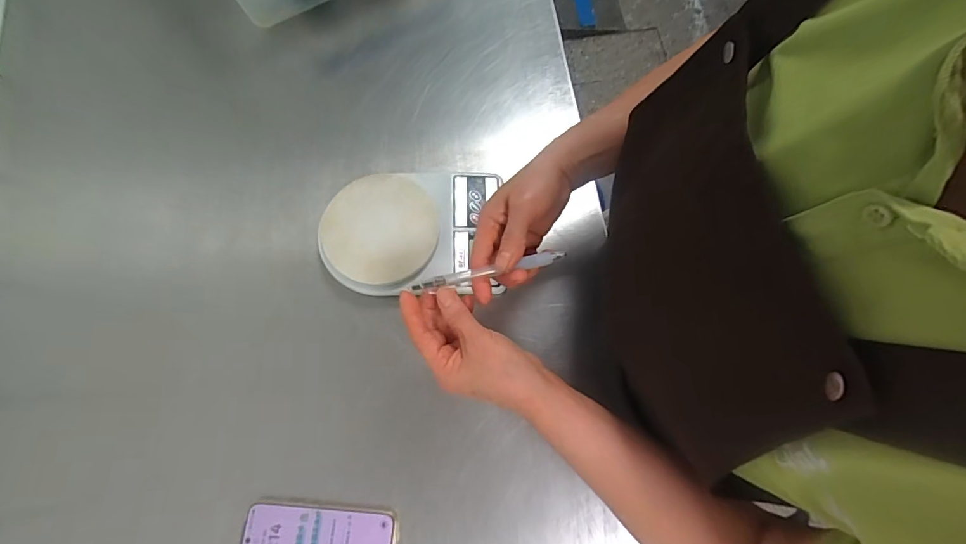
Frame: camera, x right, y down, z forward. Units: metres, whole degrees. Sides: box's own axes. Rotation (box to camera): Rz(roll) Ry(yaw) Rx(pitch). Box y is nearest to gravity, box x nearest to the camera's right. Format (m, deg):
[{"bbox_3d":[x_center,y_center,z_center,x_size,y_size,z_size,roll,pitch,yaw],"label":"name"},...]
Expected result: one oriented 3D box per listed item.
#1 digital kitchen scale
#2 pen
[{"bbox_3d":[-0.090,-0.046,0.542,0.191,0.035,0.150,-4,73,-2],"label":"digital kitchen scale"},{"bbox_3d":[0.005,-0.002,0.409,0.139,0.007,0.010,-12,73,-4],"label":"pen"}]

